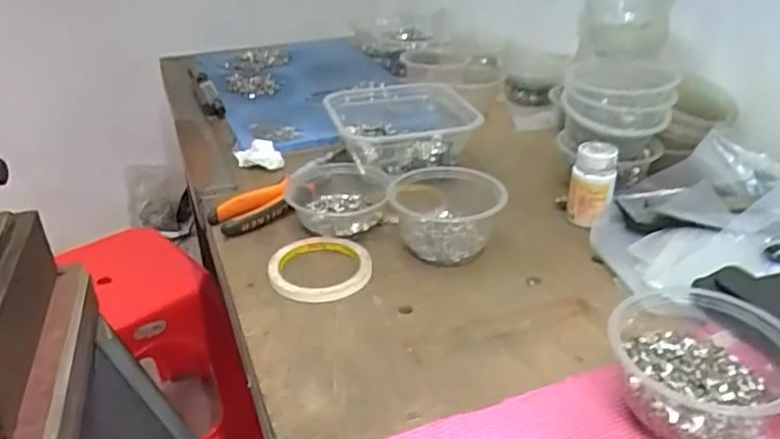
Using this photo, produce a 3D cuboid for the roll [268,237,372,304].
[{"bbox_3d":[-0.067,0.046,0.599,0.096,0.014,0.094,-3,31,2],"label":"roll"}]

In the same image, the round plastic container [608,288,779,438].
[{"bbox_3d":[0.208,0.100,0.414,0.103,0.069,0.098,-3,31,2],"label":"round plastic container"}]

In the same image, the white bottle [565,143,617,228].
[{"bbox_3d":[0.216,-0.036,0.657,0.046,0.084,0.042,8,33,19],"label":"white bottle"}]

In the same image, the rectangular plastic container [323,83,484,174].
[{"bbox_3d":[0.011,-0.123,0.804,0.175,0.066,0.191,-8,31,-7],"label":"rectangular plastic container"}]

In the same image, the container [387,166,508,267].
[{"bbox_3d":[0.059,-0.010,0.642,0.116,0.058,0.119,-1,31,5],"label":"container"}]

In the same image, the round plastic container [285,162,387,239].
[{"bbox_3d":[-0.061,-0.024,0.688,0.113,0.041,0.118,-3,31,2],"label":"round plastic container"}]

